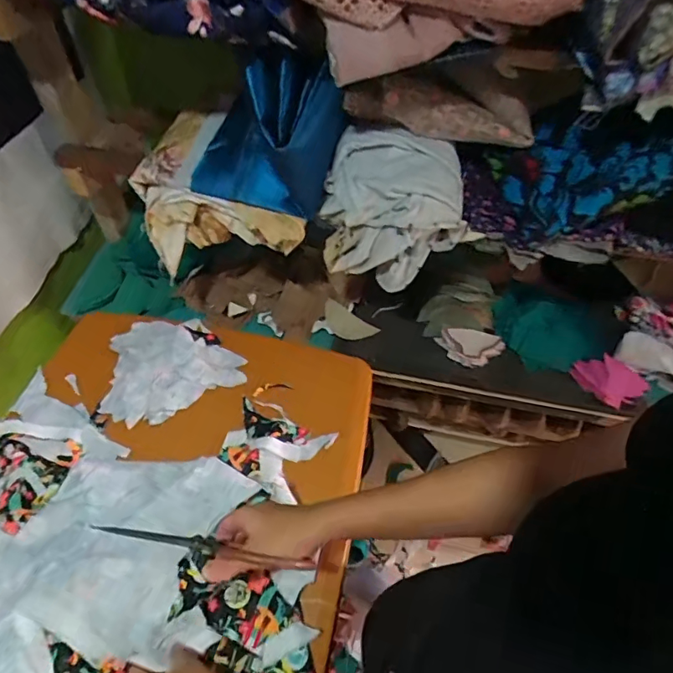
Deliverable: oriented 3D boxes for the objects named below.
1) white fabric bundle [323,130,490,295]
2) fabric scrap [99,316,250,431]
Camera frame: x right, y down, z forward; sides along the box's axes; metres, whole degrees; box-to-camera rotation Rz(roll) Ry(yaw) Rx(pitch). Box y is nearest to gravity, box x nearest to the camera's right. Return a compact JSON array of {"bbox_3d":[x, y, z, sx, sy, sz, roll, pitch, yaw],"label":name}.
[{"bbox_3d":[0.088,-0.178,0.691,0.206,0.159,0.131,10,53,6],"label":"white fabric bundle"},{"bbox_3d":[-0.236,0.040,0.720,0.189,0.024,0.176,-7,53,-7],"label":"fabric scrap"}]

